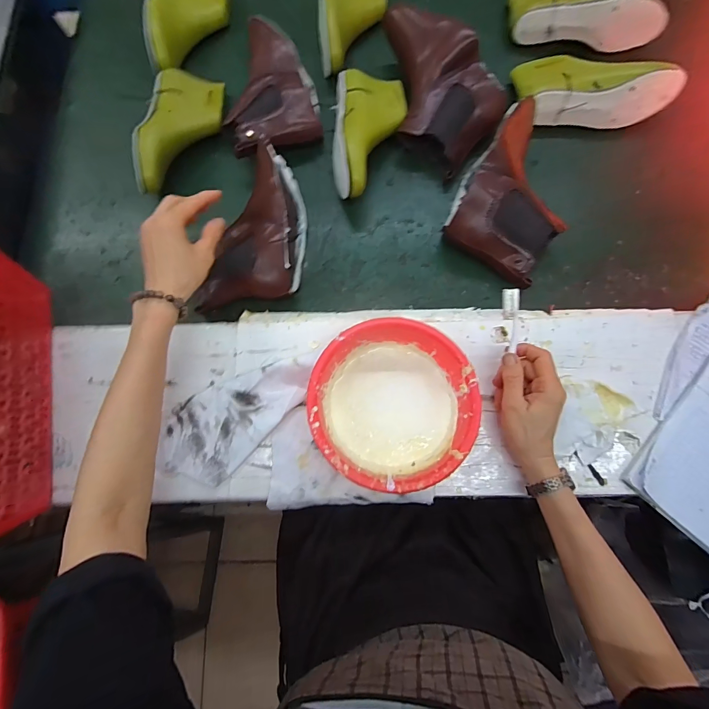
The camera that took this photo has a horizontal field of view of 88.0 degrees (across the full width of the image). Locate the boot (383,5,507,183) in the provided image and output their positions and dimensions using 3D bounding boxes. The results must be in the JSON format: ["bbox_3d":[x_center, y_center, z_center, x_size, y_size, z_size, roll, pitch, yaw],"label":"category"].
[{"bbox_3d":[0.144,-0.418,0.577,0.154,0.094,0.262,-6,77,0],"label":"boot"}]

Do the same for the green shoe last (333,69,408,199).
[{"bbox_3d":[0.022,-0.342,0.574,0.107,0.073,0.223,3,77,2],"label":"green shoe last"}]

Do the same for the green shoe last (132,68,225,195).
[{"bbox_3d":[-0.275,-0.357,0.576,0.094,0.057,0.226,6,78,3],"label":"green shoe last"}]

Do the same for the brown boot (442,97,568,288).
[{"bbox_3d":[0.243,-0.237,0.532,0.148,0.102,0.234,31,80,8],"label":"brown boot"}]

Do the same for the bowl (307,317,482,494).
[{"bbox_3d":[0.045,0.060,0.443,0.182,0.069,0.185,0,77,2],"label":"bowl"}]

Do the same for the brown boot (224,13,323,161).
[{"bbox_3d":[-0.137,-0.425,0.600,0.148,0.063,0.247,-9,77,0],"label":"brown boot"}]

